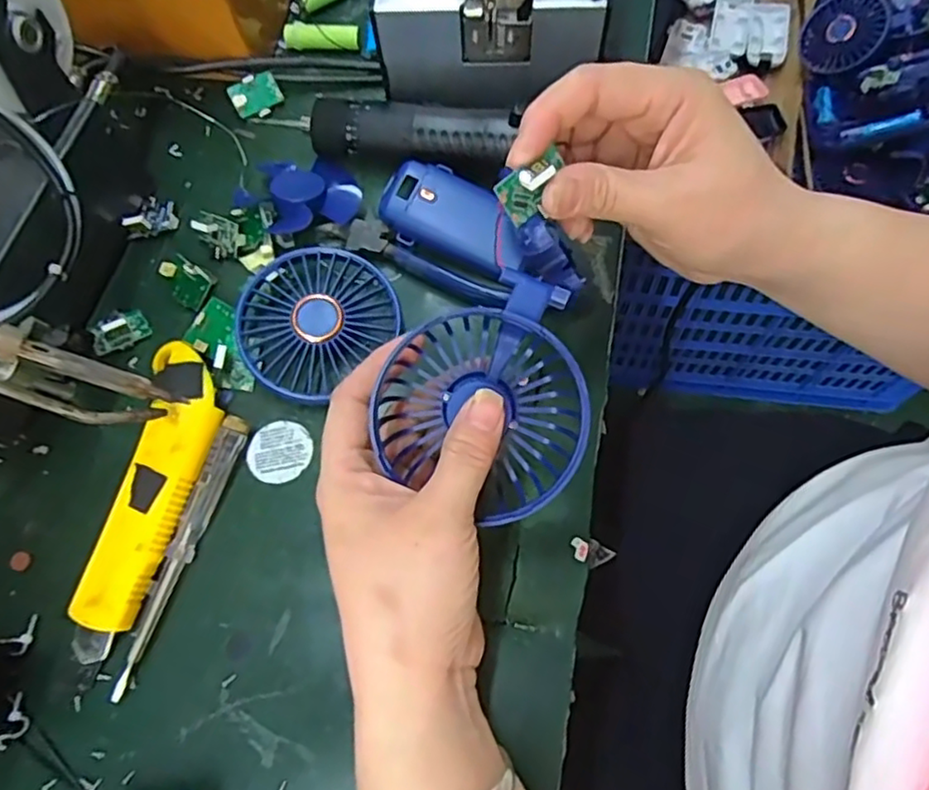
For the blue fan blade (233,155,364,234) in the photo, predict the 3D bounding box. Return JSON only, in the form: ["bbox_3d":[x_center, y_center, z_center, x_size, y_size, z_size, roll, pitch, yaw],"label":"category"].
[{"bbox_3d":[-0.098,-0.120,0.392,0.061,0.023,0.060,-1,69,4],"label":"blue fan blade"}]

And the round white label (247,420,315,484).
[{"bbox_3d":[-0.097,0.030,0.347,0.033,0.004,0.034,0,64,1],"label":"round white label"}]

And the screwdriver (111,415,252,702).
[{"bbox_3d":[-0.139,0.076,0.324,0.011,0.015,0.138,17,72,10],"label":"screwdriver"}]

